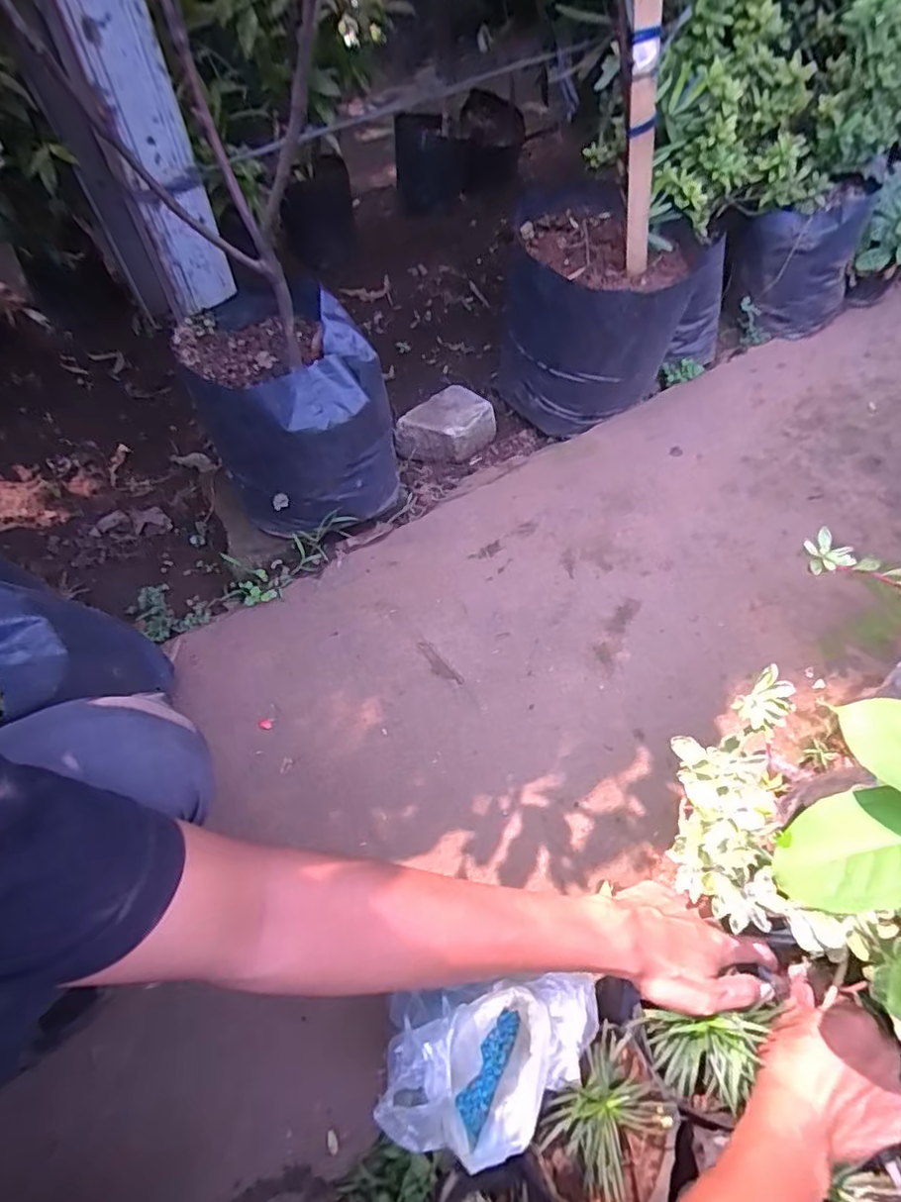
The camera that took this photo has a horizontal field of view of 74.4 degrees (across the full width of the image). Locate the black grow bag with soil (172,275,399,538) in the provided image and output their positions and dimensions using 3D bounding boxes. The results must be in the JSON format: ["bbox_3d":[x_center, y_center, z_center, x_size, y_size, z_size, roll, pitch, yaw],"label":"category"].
[{"bbox_3d":[-0.190,-0.236,0.736,0.209,0.193,0.229,-17,62,-11],"label":"black grow bag with soil"}]

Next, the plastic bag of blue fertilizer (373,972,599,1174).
[{"bbox_3d":[0.029,0.325,0.409,0.162,0.065,0.097,-6,60,-5],"label":"plastic bag of blue fertilizer"}]

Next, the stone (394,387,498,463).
[{"bbox_3d":[-0.010,-0.266,0.960,0.151,0.086,0.100,-37,67,-20],"label":"stone"}]

